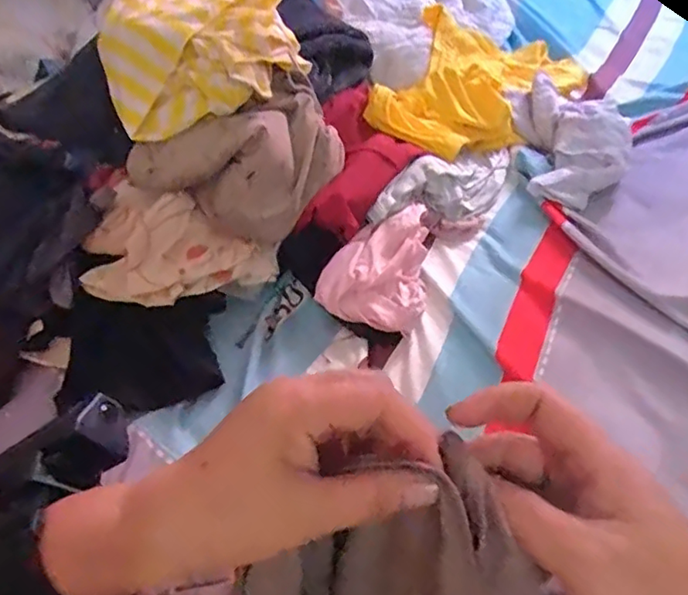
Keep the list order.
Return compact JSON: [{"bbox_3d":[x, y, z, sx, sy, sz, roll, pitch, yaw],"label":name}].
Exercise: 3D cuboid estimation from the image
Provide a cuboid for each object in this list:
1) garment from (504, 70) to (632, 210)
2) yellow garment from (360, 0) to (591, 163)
[{"bbox_3d":[0.265,-0.190,0.686,0.116,0.053,0.182,-4,45,3],"label":"garment"},{"bbox_3d":[0.183,-0.273,0.744,0.221,0.084,0.350,12,48,17],"label":"yellow garment"}]

